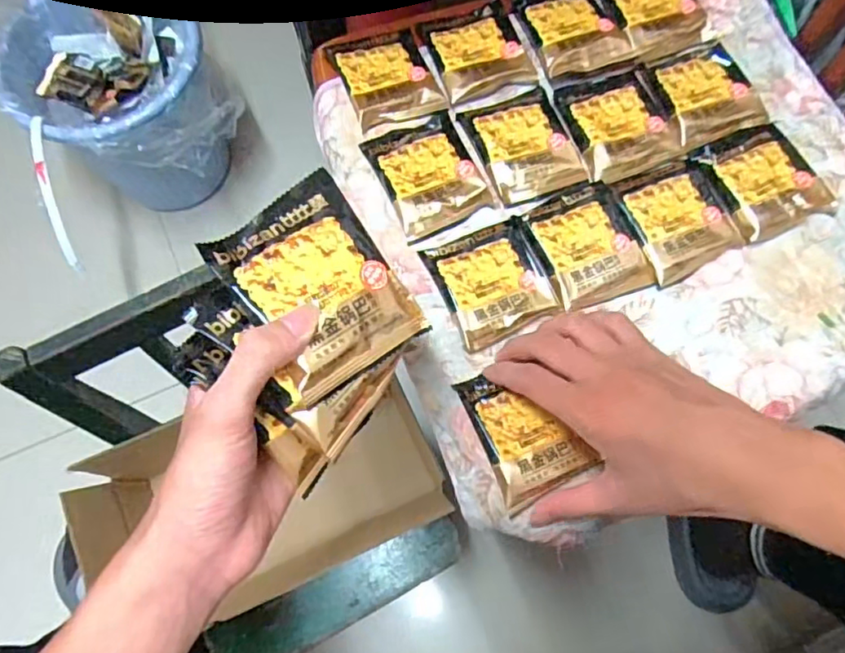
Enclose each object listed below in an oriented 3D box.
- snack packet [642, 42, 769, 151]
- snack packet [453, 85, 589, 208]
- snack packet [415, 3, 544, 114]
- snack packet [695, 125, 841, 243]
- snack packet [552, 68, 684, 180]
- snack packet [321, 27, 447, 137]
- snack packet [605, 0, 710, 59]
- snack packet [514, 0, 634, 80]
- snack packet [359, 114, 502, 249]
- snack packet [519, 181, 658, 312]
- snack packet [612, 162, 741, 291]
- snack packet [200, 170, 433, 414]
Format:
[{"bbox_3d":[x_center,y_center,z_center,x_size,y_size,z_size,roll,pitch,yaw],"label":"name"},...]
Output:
[{"bbox_3d":[0.230,-0.191,0.478,0.078,0.011,0.084,-21,73,-6],"label":"snack packet"},{"bbox_3d":[0.079,-0.146,0.460,0.075,0.014,0.092,-19,73,-6],"label":"snack packet"},{"bbox_3d":[0.047,-0.227,0.489,0.076,0.016,0.085,-20,73,-6],"label":"snack packet"},{"bbox_3d":[0.265,-0.116,0.453,0.078,0.011,0.086,-23,74,-7],"label":"snack packet"},{"bbox_3d":[0.159,-0.165,0.467,0.079,0.010,0.087,-18,73,-5],"label":"snack packet"},{"bbox_3d":[-0.028,-0.205,0.475,0.072,0.013,0.086,-21,73,-6],"label":"snack packet"},{"bbox_3d":[0.201,-0.273,0.502,0.074,0.012,0.087,-18,73,-5],"label":"snack packet"},{"bbox_3d":[0.126,-0.253,0.493,0.076,0.015,0.089,-21,73,-6],"label":"snack packet"},{"bbox_3d":[0.005,-0.119,0.450,0.074,0.014,0.093,-24,74,-7],"label":"snack packet"},{"bbox_3d":[0.122,-0.060,0.431,0.073,0.013,0.086,-22,74,-6],"label":"snack packet"},{"bbox_3d":[0.192,-0.084,0.441,0.076,0.012,0.084,-26,74,-8],"label":"snack packet"},{"bbox_3d":[-0.051,-0.022,0.286,0.075,0.013,0.094,-32,86,-24],"label":"snack packet"}]

